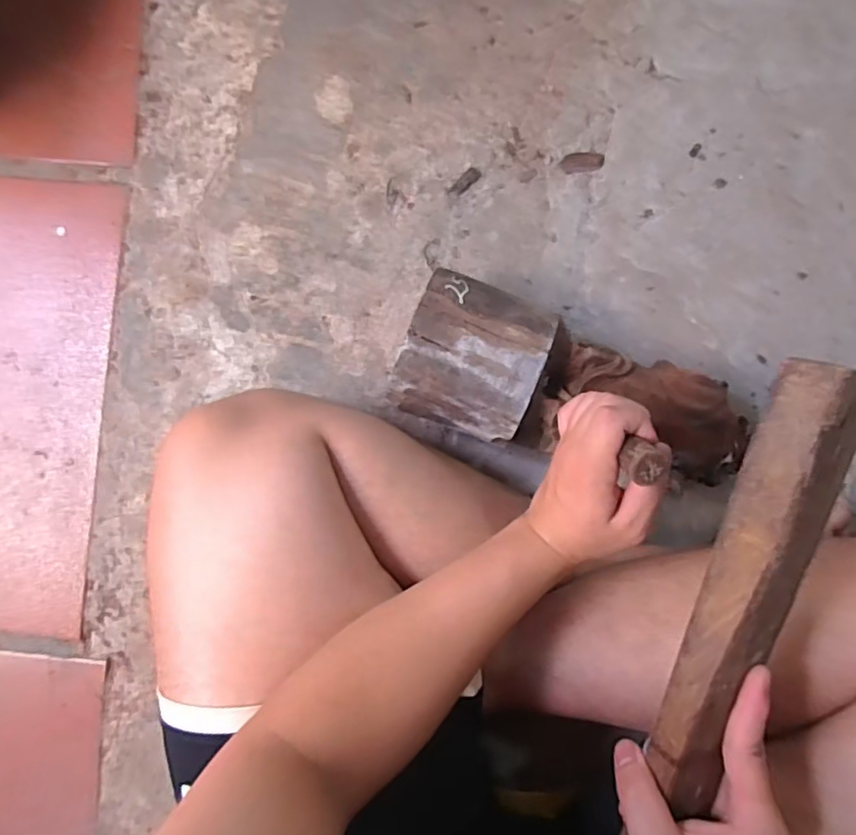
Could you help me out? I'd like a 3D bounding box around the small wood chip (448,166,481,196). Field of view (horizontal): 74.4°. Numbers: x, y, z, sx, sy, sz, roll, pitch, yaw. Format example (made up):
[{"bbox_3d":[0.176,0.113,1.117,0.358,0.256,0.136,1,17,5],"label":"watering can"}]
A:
[{"bbox_3d":[0.039,-0.247,0.588,0.036,0.005,0.015,-42,87,1],"label":"small wood chip"}]

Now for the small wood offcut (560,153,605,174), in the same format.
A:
[{"bbox_3d":[0.160,-0.263,0.580,0.043,0.006,0.020,-7,88,2],"label":"small wood offcut"}]

